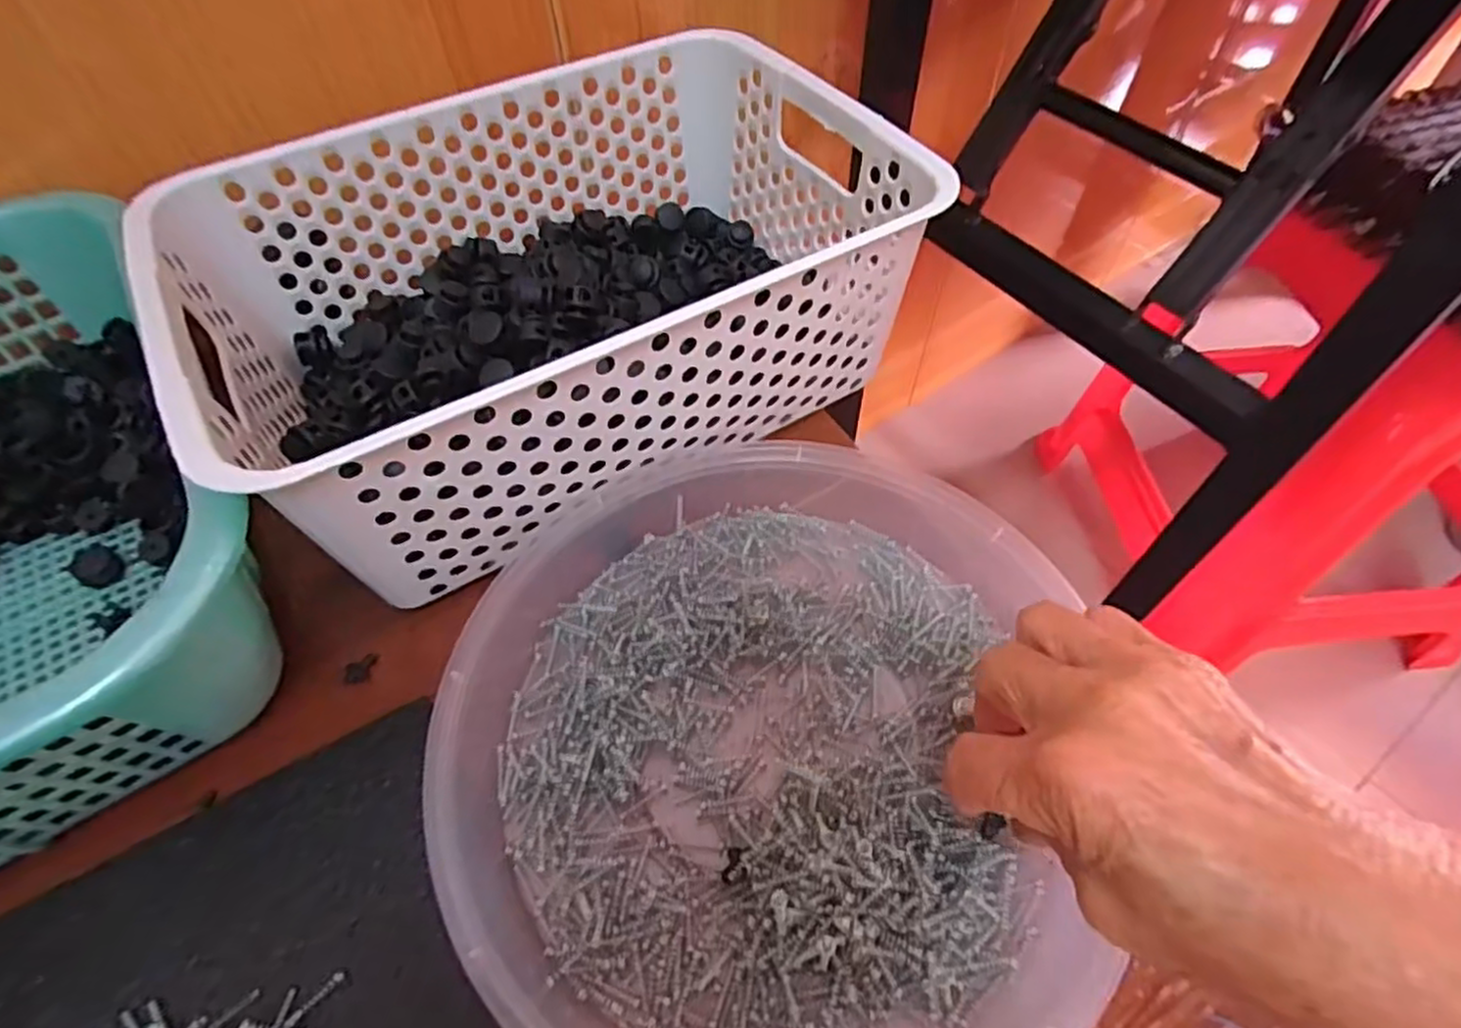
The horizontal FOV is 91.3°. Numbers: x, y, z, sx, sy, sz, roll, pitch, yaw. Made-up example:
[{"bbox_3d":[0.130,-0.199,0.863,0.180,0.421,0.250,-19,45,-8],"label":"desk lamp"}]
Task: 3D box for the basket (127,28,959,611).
[{"bbox_3d":[-0.084,-0.110,0.345,0.305,0.100,0.208,-29,60,-17],"label":"basket"}]

